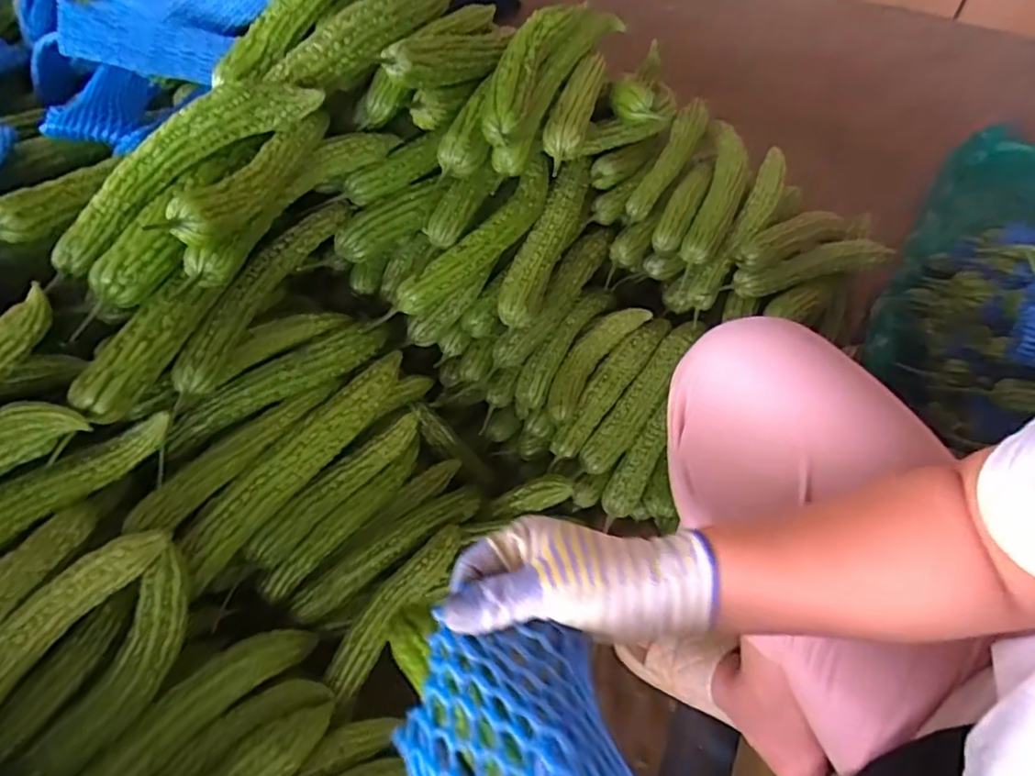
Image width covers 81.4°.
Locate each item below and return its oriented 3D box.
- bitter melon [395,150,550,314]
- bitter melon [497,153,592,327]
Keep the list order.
[{"bbox_3d":[-0.040,-0.179,0.714,0.050,0.058,0.252,34,61,24],"label":"bitter melon"},{"bbox_3d":[0.038,-0.189,0.745,0.045,0.044,0.251,19,74,16],"label":"bitter melon"}]

